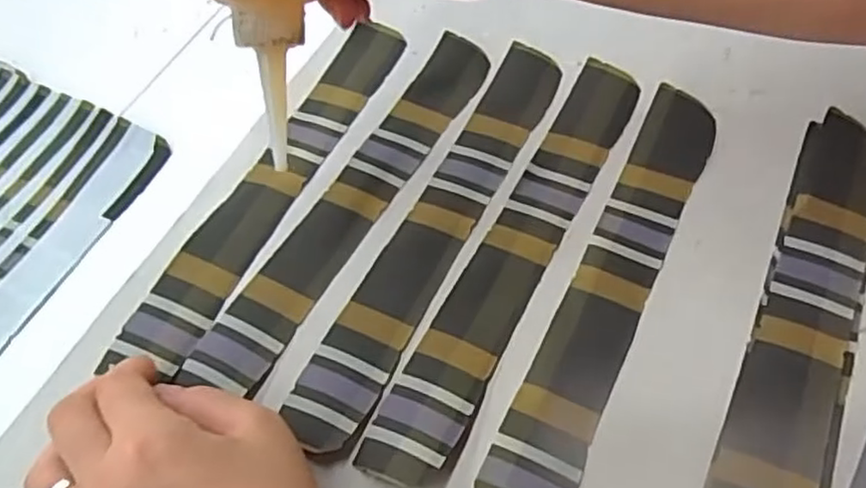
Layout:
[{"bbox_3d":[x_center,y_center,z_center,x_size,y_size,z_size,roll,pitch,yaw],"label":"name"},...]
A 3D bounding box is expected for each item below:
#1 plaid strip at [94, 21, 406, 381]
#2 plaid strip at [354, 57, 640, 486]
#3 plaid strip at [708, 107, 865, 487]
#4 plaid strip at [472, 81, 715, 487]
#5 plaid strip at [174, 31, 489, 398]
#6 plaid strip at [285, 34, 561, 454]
[{"bbox_3d":[-0.083,-0.039,0.371,0.036,0.010,0.244,19,59,16],"label":"plaid strip"},{"bbox_3d":[0.043,-0.003,0.332,0.036,0.009,0.258,23,60,18],"label":"plaid strip"},{"bbox_3d":[0.157,0.042,0.288,0.036,0.015,0.255,22,60,17],"label":"plaid strip"},{"bbox_3d":[0.081,0.021,0.313,0.036,0.010,0.255,22,60,17],"label":"plaid strip"},{"bbox_3d":[-0.038,-0.027,0.358,0.037,0.007,0.242,25,61,17],"label":"plaid strip"},{"bbox_3d":[0.005,-0.015,0.346,0.035,0.009,0.256,21,60,17],"label":"plaid strip"}]

